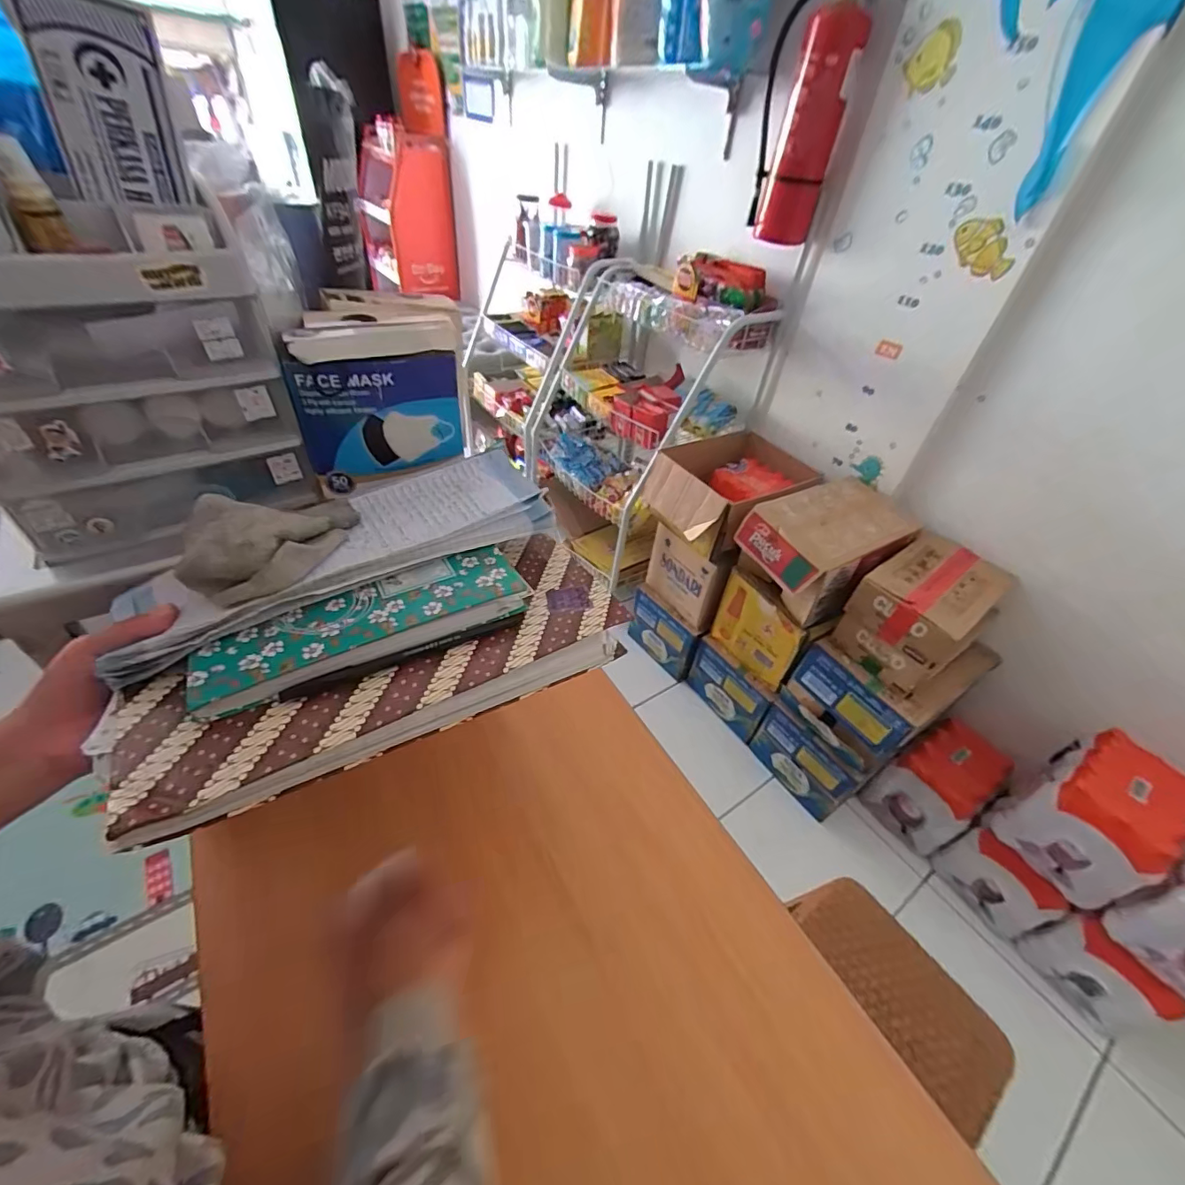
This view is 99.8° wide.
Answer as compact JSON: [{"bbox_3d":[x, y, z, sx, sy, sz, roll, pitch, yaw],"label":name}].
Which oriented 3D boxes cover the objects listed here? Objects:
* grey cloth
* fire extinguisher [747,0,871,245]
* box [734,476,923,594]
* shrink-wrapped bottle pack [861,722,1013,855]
[{"bbox_3d":[-0.212,-0.040,0.339,0.074,0.038,0.116,33,49,26],"label":"grey cloth"},{"bbox_3d":[0.522,-1.178,1.224,0.198,0.497,0.168,10,43,4],"label":"fire extinguisher"},{"bbox_3d":[0.598,-0.156,1.250,0.408,0.107,0.244,-21,50,-26],"label":"box"},{"bbox_3d":[0.917,0.489,1.310,0.322,0.221,0.197,-23,51,-28],"label":"shrink-wrapped bottle pack"}]

